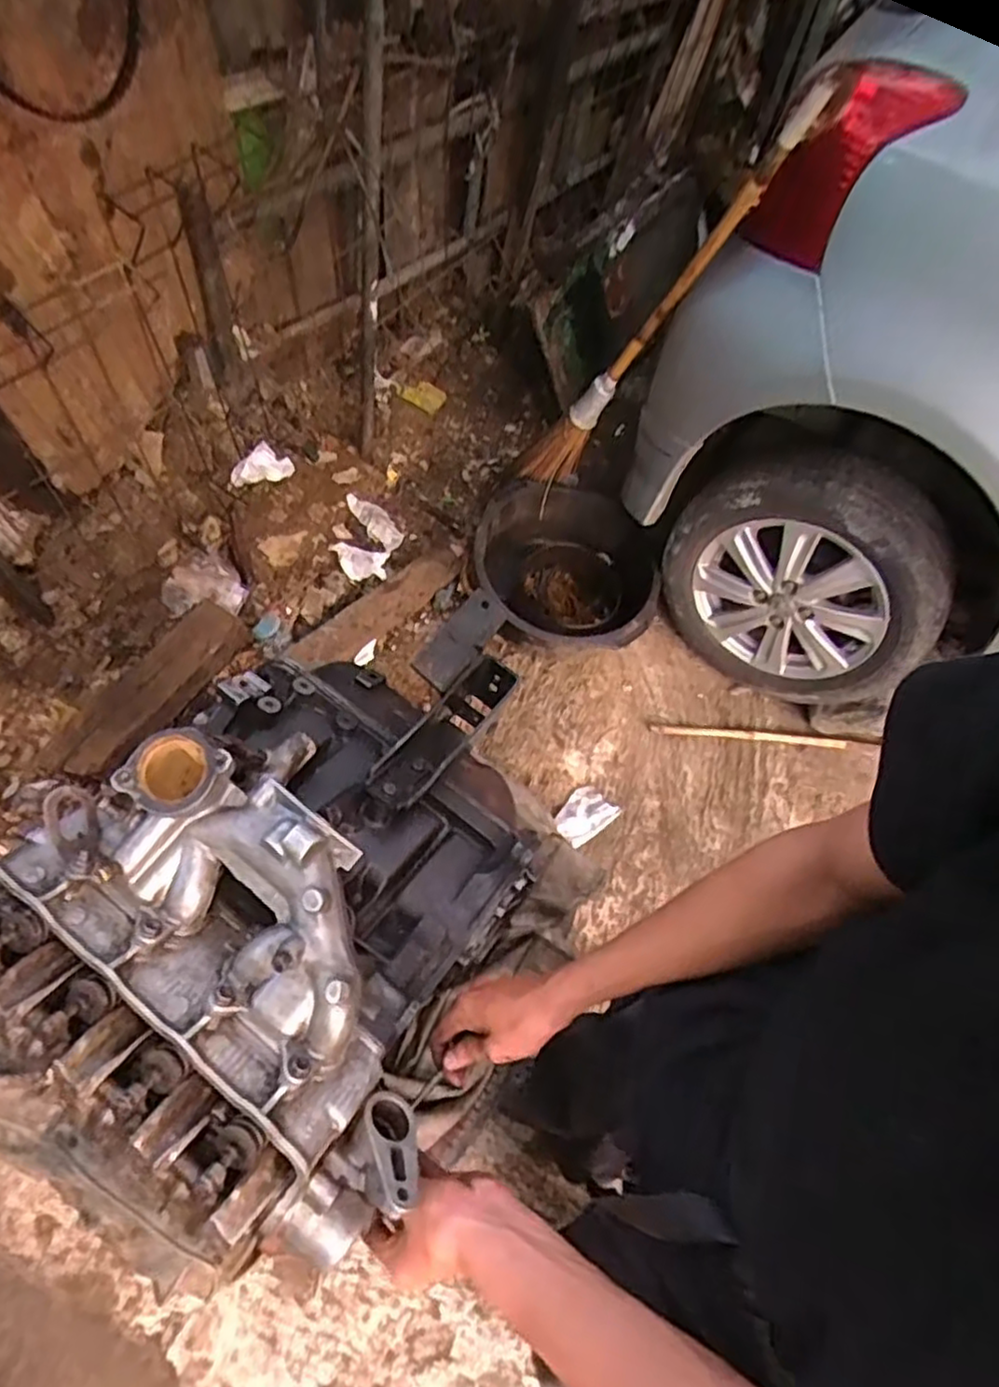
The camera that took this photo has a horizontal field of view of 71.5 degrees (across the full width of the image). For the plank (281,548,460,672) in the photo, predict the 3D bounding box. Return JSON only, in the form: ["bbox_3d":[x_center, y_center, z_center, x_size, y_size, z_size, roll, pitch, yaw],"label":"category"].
[{"bbox_3d":[-0.278,-0.196,1.631,0.473,0.047,0.115,-40,83,-21],"label":"plank"}]

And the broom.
[{"bbox_3d":[0.290,-0.703,1.392,0.102,0.933,0.172,39,61,-6],"label":"broom"}]

